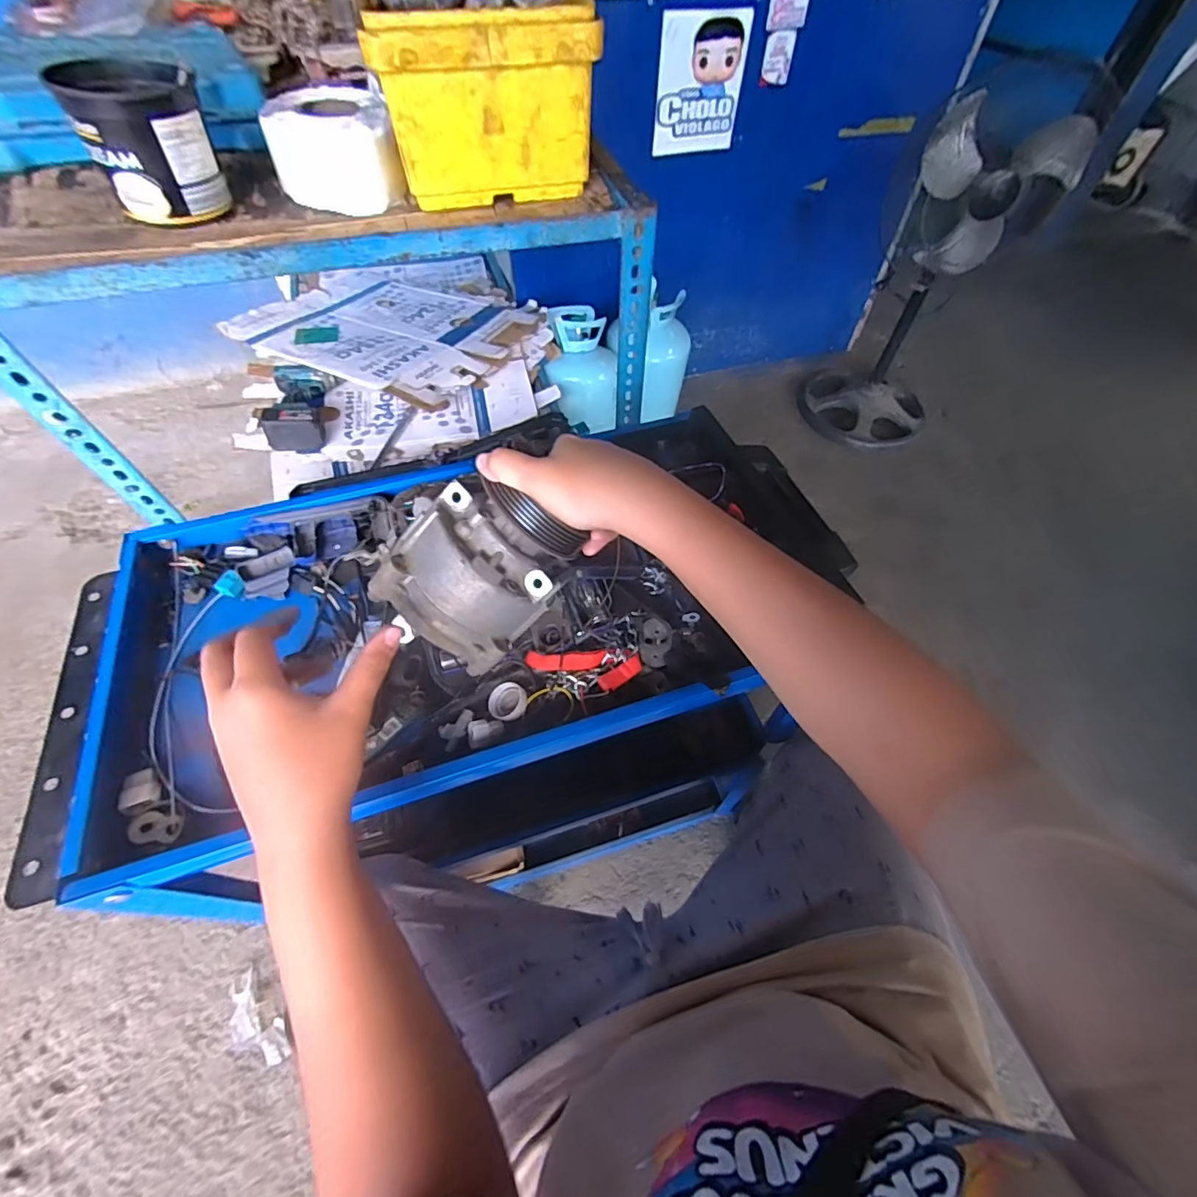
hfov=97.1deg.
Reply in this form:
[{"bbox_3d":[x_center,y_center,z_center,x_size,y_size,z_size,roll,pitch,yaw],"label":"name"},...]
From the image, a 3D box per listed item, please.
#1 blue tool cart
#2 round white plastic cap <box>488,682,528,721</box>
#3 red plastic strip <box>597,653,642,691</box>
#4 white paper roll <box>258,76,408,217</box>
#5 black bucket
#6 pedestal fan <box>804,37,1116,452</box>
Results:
[{"bbox_3d":[-0.146,0.147,0.742,0.708,0.695,0.380,-13,59,-10],"label":"blue tool cart"},{"bbox_3d":[-0.080,0.090,0.466,0.033,0.014,0.035,1,58,-1],"label":"round white plastic cap"},{"bbox_3d":[0.021,0.068,0.479,0.045,0.004,0.017,-30,63,-19],"label":"red plastic strip"},{"bbox_3d":[-0.252,-0.424,0.500,0.109,0.065,0.123,-18,60,-12],"label":"white paper roll"},{"bbox_3d":[-0.369,-0.379,0.440,0.094,0.092,0.084,-27,62,-17],"label":"black bucket"},{"bbox_3d":[0.892,-0.868,1.463,0.383,0.834,0.407,20,59,11],"label":"pedestal fan"}]

